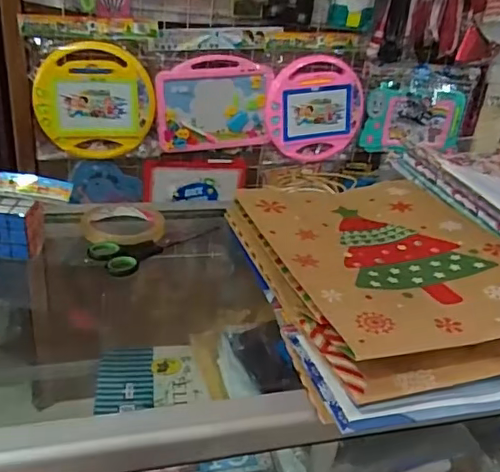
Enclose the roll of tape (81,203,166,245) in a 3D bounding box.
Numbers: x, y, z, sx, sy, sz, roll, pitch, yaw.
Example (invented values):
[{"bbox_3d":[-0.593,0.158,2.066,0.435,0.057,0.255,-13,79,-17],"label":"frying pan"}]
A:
[{"bbox_3d":[-0.150,-0.014,0.658,0.089,0.016,0.093,5,28,-3],"label":"roll of tape"}]

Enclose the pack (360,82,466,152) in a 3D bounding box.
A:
[{"bbox_3d":[0.471,-0.325,1.559,0.300,0.180,0.050,0,29,-13],"label":"pack"}]

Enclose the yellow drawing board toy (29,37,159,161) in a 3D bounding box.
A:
[{"bbox_3d":[-0.377,-0.324,1.362,0.274,0.272,0.026,0,29,-13],"label":"yellow drawing board toy"}]

